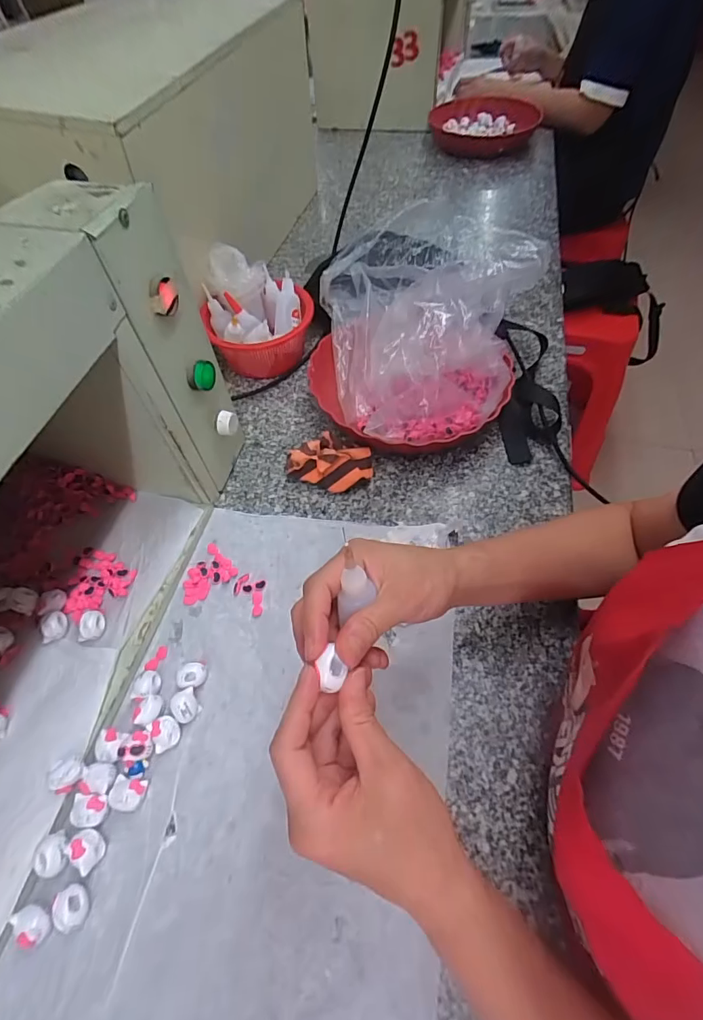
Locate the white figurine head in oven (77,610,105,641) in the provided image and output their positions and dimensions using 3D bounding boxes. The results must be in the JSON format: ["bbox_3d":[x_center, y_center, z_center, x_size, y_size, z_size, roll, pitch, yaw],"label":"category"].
[{"bbox_3d":[-0.238,0.105,0.414,0.021,0.014,0.024,-4,56,0],"label":"white figurine head in oven"}]

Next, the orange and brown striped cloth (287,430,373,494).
[{"bbox_3d":[-0.027,-0.056,0.521,0.100,0.032,0.058,15,58,12],"label":"orange and brown striped cloth"}]

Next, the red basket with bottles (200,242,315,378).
[{"bbox_3d":[-0.126,-0.257,0.604,0.140,0.113,0.129,-5,56,-1],"label":"red basket with bottles"}]

